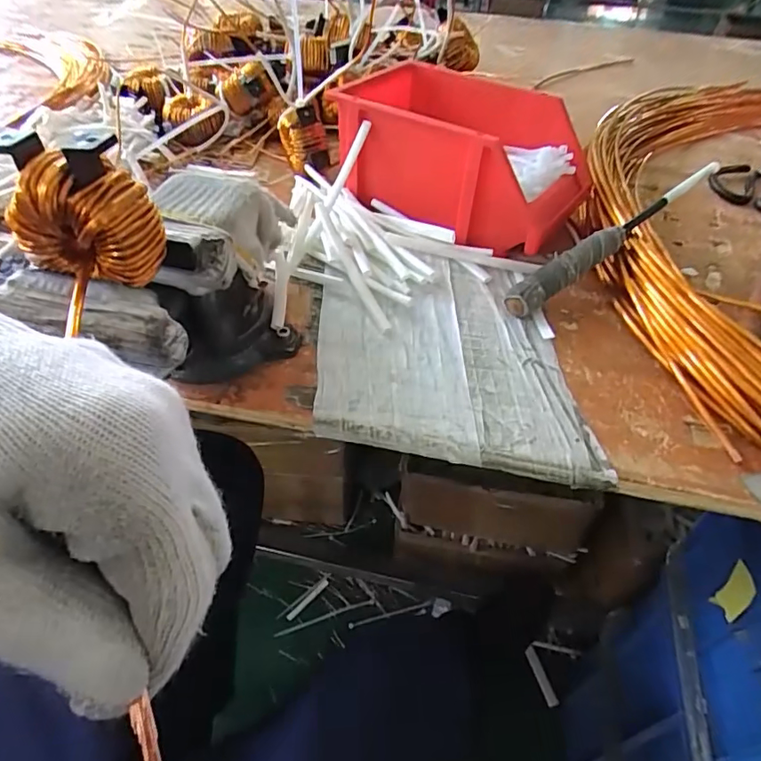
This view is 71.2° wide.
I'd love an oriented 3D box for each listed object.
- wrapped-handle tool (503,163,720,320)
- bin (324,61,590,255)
[{"bbox_3d":[0.221,-0.135,0.493,0.260,0.027,0.024,-34,56,-14],"label":"wrapped-handle tool"},{"bbox_3d":[0.092,-0.240,0.552,0.235,0.092,0.176,31,53,24],"label":"bin"}]

